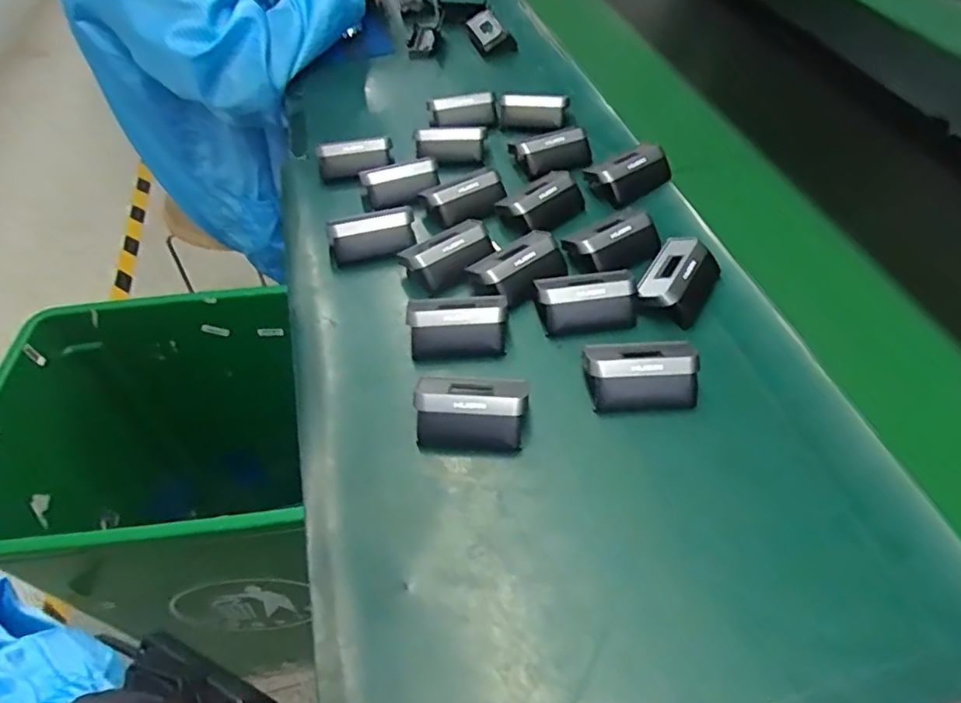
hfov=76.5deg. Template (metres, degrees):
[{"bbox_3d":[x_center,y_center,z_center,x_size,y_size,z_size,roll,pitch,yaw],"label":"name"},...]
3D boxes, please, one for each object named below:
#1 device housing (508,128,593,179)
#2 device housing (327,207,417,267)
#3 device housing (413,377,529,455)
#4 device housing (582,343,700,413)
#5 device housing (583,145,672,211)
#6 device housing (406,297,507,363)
[{"bbox_3d":[0.070,-0.198,0.600,0.074,0.038,0.035,-20,51,-15],"label":"device housing"},{"bbox_3d":[-0.091,-0.097,0.518,0.071,0.032,0.028,-17,51,-13],"label":"device housing"},{"bbox_3d":[-0.006,0.040,0.397,0.070,0.029,0.047,1,49,2],"label":"device housing"},{"bbox_3d":[0.108,0.015,0.413,0.073,0.030,0.042,-3,49,-1],"label":"device housing"},{"bbox_3d":[0.137,-0.165,0.562,0.067,0.035,0.045,-29,54,-22],"label":"device housing"},{"bbox_3d":[-0.016,-0.019,0.447,0.070,0.029,0.045,0,49,1],"label":"device housing"}]

